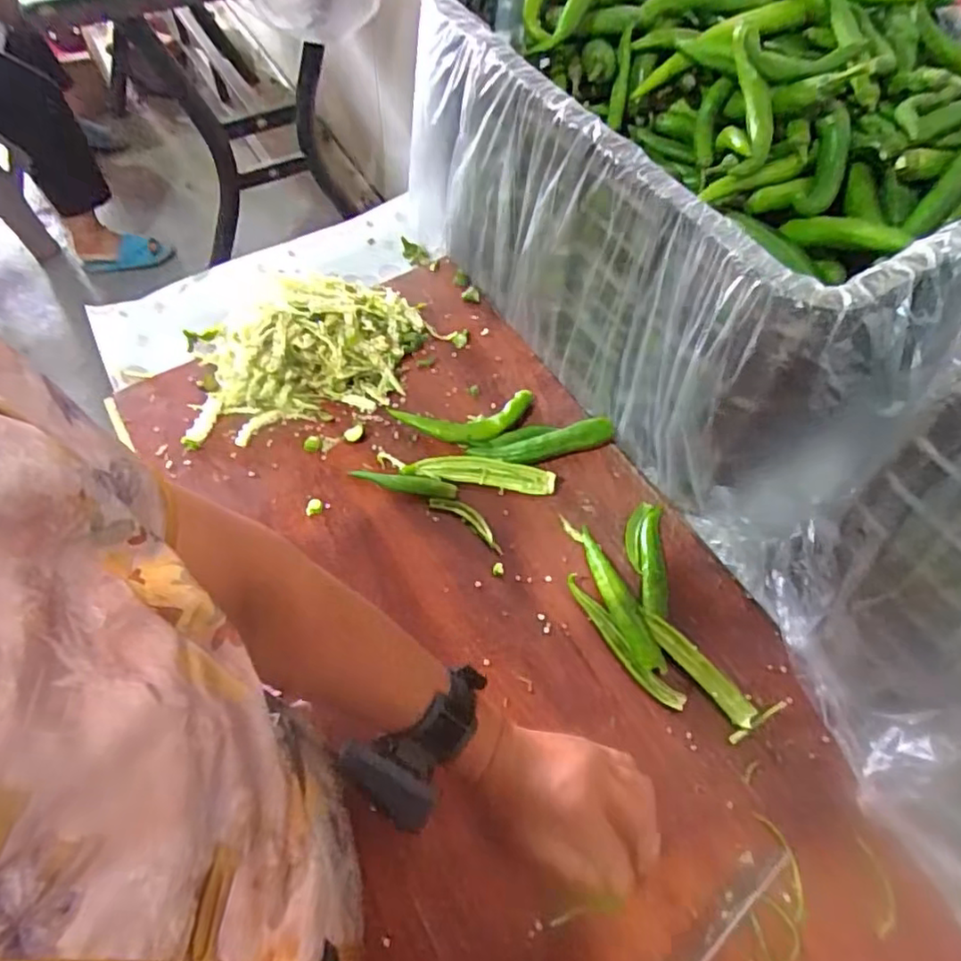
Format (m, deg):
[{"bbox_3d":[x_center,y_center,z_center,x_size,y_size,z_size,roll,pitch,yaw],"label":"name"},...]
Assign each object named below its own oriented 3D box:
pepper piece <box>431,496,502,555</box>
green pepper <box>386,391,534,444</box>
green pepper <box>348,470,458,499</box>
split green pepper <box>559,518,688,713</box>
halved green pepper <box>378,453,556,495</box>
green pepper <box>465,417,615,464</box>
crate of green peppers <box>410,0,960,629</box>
[{"bbox_3d":[-0.010,0.035,0.567,0.078,0.008,0.019,32,62,17],"label":"pepper piece"},{"bbox_3d":[-0.014,-0.056,0.612,0.133,0.020,0.047,-8,58,-7],"label":"green pepper"},{"bbox_3d":[-0.070,0.003,0.582,0.097,0.010,0.016,8,58,3],"label":"green pepper"},{"bbox_3d":[0.107,0.105,0.526,0.043,0.017,0.169,-19,61,-14],"label":"split green pepper"},{"bbox_3d":[-0.013,-0.009,0.590,0.160,0.015,0.024,8,58,3],"label":"halved green pepper"},{"bbox_3d":[0.058,-0.032,0.597,0.134,0.029,0.025,-10,59,-8],"label":"green pepper"},{"bbox_3d":[0.224,-0.237,0.580,0.365,0.281,0.487,-30,64,-19],"label":"crate of green peppers"}]

